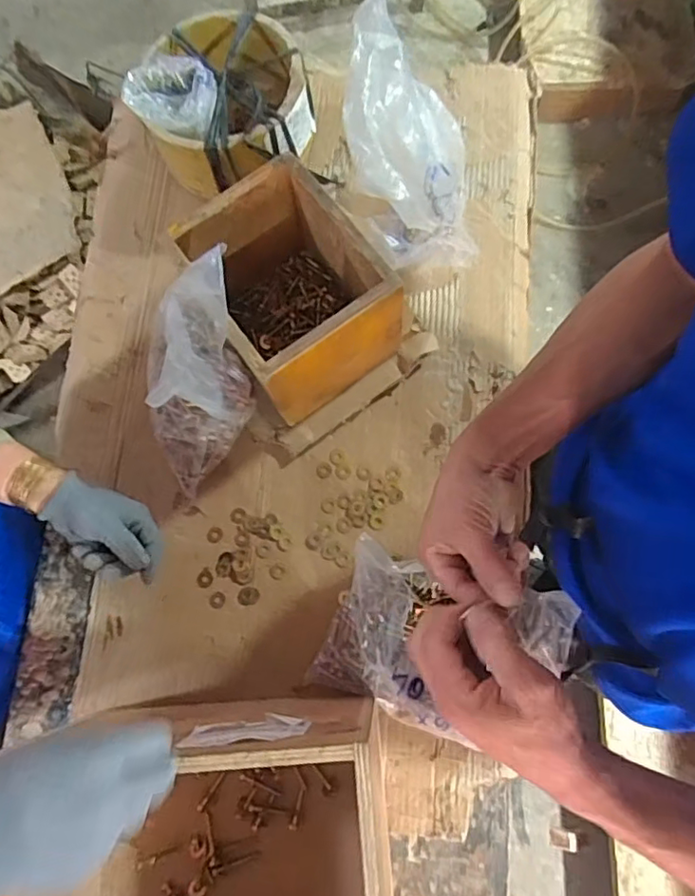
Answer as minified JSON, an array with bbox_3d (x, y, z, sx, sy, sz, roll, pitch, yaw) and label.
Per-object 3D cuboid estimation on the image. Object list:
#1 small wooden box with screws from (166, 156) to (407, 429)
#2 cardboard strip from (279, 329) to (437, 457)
[{"bbox_3d":[-0.067,-0.173,0.697,0.177,0.176,0.208,-36,77,-5],"label":"small wooden box with screws"},{"bbox_3d":[0.016,-0.071,0.746,0.235,0.015,0.036,-37,77,-6],"label":"cardboard strip"}]

